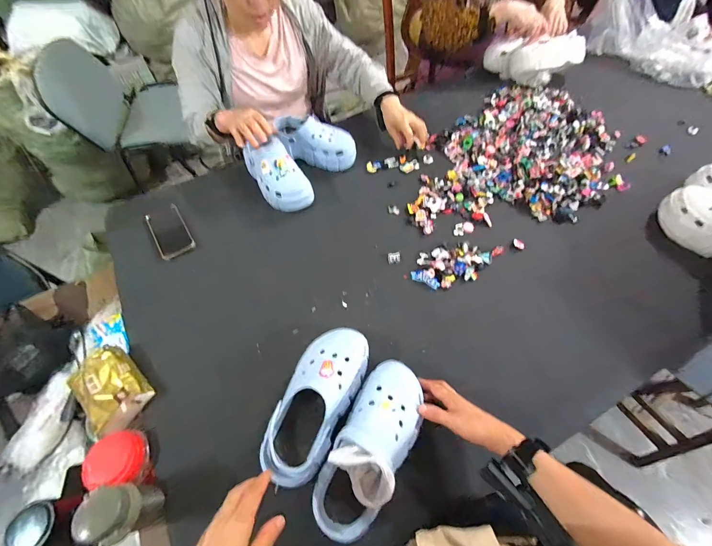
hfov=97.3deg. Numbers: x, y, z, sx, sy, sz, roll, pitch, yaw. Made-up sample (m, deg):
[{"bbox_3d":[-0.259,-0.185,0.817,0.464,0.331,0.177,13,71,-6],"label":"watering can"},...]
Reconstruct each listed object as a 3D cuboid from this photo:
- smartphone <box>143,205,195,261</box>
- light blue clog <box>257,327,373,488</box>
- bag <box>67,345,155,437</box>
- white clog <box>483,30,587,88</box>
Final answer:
[{"bbox_3d":[-0.461,-0.104,0.778,0.078,0.004,0.158,-26,66,-26],"label":"smartphone"},{"bbox_3d":[-0.065,0.206,0.521,0.106,0.079,0.248,23,66,14],"label":"light blue clog"},{"bbox_3d":[-0.458,0.213,0.579,0.136,0.055,0.101,41,70,21],"label":"bag"},{"bbox_3d":[0.572,-0.692,1.026,0.283,0.139,0.098,16,63,10],"label":"white clog"}]

